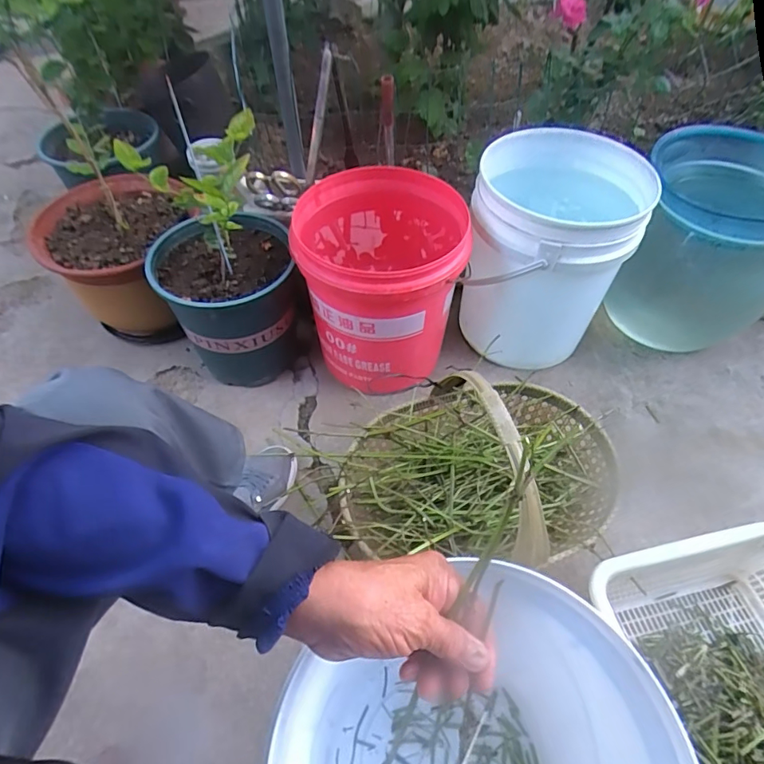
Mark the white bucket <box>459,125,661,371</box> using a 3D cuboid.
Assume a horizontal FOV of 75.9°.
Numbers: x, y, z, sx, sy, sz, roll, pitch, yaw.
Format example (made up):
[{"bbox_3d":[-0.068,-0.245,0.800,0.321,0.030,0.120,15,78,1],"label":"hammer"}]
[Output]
[{"bbox_3d":[0.295,-0.244,0.938,0.262,0.349,0.280,0,52,0],"label":"white bucket"}]

